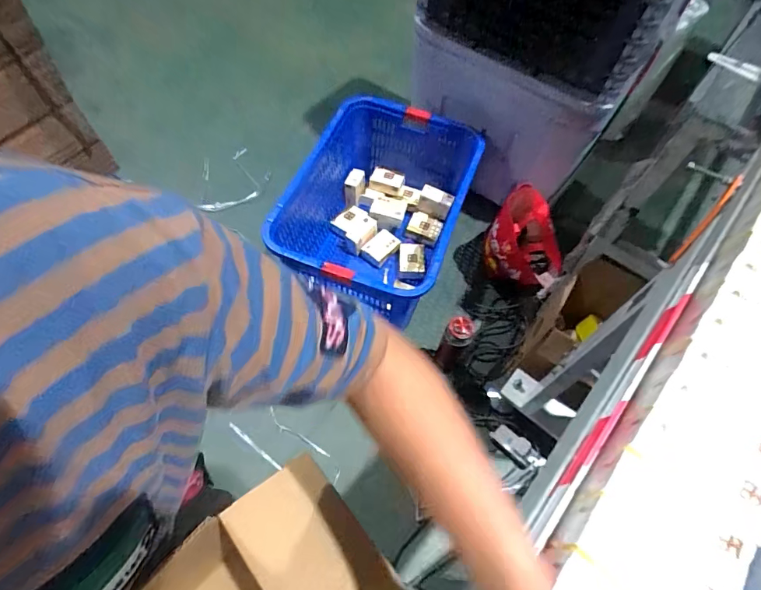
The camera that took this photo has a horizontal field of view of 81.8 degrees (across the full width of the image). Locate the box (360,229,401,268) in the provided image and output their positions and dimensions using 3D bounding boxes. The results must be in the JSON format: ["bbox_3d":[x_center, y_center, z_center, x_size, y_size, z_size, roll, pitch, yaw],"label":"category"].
[{"bbox_3d":[0.001,-0.171,1.548,0.090,0.031,0.134,36,65,15],"label":"box"}]

